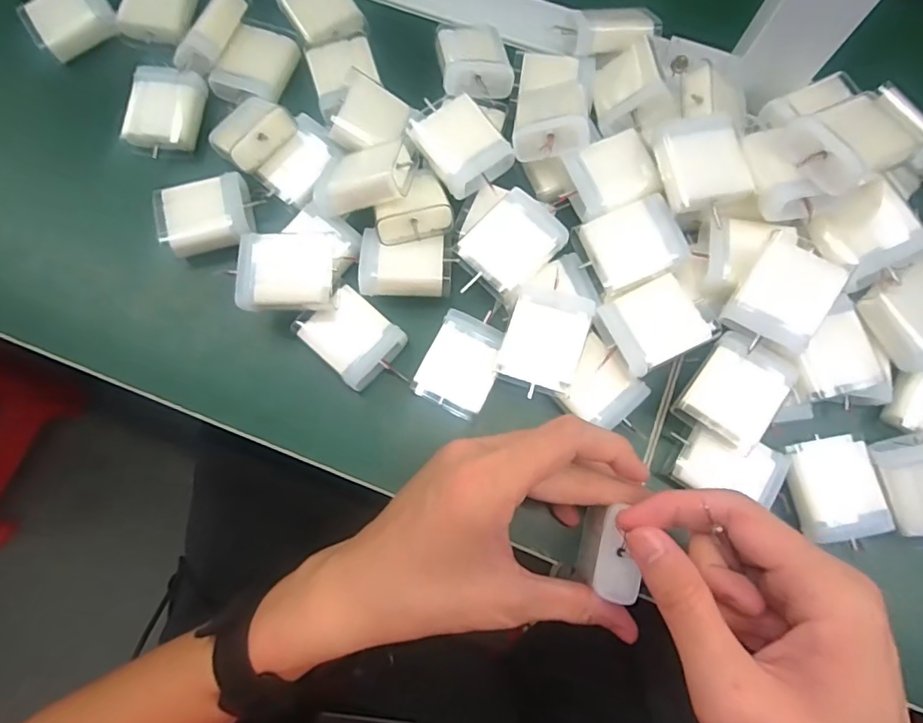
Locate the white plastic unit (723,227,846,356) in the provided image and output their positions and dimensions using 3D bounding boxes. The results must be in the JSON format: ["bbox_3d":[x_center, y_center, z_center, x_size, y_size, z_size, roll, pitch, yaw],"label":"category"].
[{"bbox_3d":[0.159,-0.033,0.267,0.040,0.018,0.051,32,77,8],"label":"white plastic unit"}]

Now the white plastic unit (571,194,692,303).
[{"bbox_3d":[0.092,-0.061,0.292,0.052,0.017,0.046,-16,76,-5],"label":"white plastic unit"}]

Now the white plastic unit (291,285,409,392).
[{"bbox_3d":[-0.062,-0.014,0.303,0.050,0.013,0.040,42,79,10],"label":"white plastic unit"}]

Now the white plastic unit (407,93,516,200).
[{"bbox_3d":[-0.001,-0.122,0.310,0.042,0.017,0.050,-35,78,-9],"label":"white plastic unit"}]

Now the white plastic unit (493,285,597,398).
[{"bbox_3d":[0.043,-0.012,0.287,0.040,0.016,0.052,17,92,2],"label":"white plastic unit"}]

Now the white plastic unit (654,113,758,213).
[{"bbox_3d":[0.127,-0.104,0.282,0.041,0.012,0.046,-12,75,-4],"label":"white plastic unit"}]

